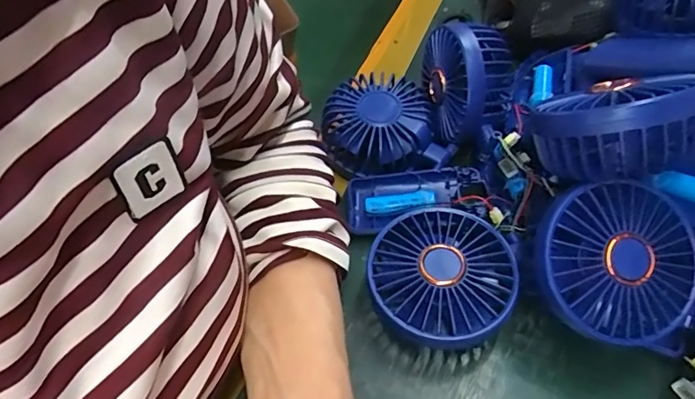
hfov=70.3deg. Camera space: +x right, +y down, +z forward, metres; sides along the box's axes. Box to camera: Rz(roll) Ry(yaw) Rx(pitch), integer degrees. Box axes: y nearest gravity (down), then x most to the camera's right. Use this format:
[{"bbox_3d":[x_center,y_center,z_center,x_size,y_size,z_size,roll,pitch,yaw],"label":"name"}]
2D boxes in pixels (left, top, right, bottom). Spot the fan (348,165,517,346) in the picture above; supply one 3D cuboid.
[{"bbox_3d":[0.052,0.031,0.315,0.092,0.044,0.136,-6,55,-2],"label":"fan"}]

